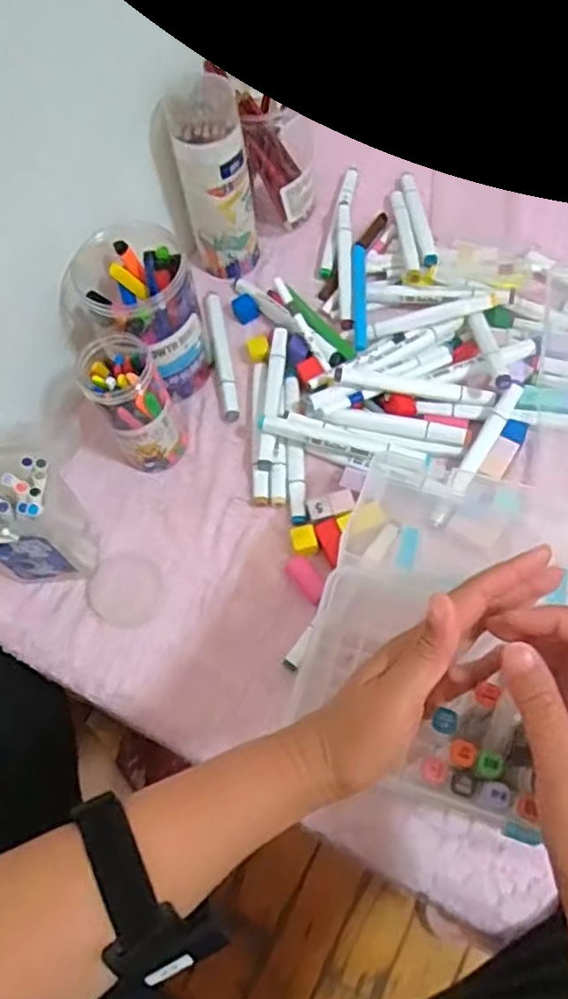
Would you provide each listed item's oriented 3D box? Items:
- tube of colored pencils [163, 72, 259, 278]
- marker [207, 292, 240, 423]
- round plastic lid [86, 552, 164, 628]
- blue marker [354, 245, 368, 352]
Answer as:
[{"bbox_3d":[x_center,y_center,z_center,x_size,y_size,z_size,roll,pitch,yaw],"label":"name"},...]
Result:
[{"bbox_3d":[-0.066,-0.300,0.669,0.065,0.175,0.068,-9,66,-1],"label":"tube of colored pencils"},{"bbox_3d":[-0.061,-0.144,0.687,0.016,0.012,0.151,-9,67,-3],"label":"marker"},{"bbox_3d":[-0.136,0.077,0.598,0.061,0.007,0.063,-2,65,5],"label":"round plastic lid"},{"bbox_3d":[0.076,-0.200,0.686,0.012,0.008,0.128,3,67,2],"label":"blue marker"}]

